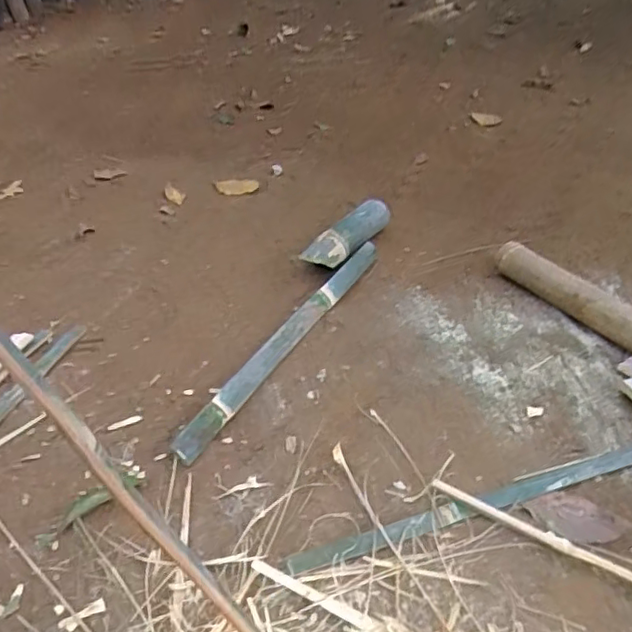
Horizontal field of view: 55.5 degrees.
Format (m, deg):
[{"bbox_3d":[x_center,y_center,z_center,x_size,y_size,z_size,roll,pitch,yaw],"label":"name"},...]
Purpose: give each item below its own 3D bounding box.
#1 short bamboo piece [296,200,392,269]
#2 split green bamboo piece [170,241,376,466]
[{"bbox_3d":[0.069,-0.173,1.335,0.080,0.075,0.270,19,43,28],"label":"short bamboo piece"},{"bbox_3d":[-0.040,0.031,1.098,0.041,0.036,0.650,17,42,26],"label":"split green bamboo piece"}]

